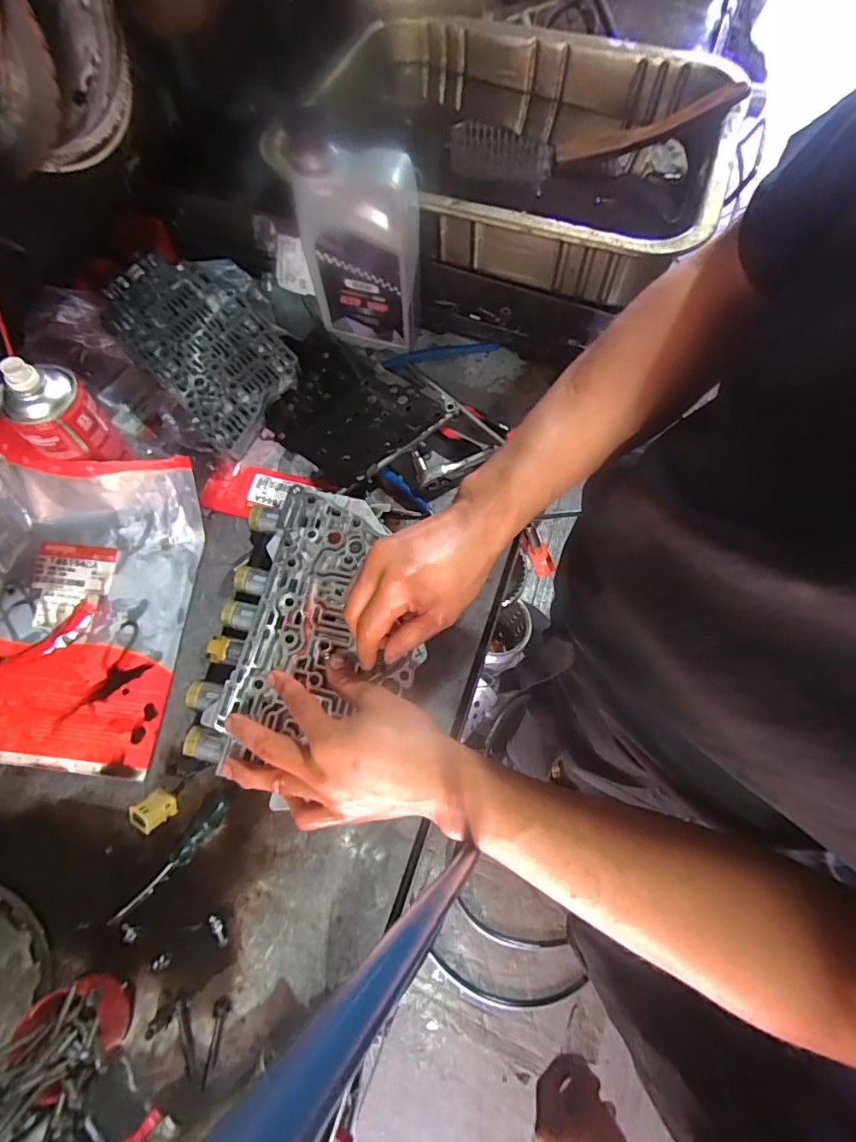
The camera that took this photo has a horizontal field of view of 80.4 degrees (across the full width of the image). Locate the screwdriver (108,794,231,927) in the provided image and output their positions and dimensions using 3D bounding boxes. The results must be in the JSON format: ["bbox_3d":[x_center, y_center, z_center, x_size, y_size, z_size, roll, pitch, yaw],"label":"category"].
[{"bbox_3d":[-0.229,0.260,0.458,0.020,0.018,0.139,42,87,13],"label":"screwdriver"}]

